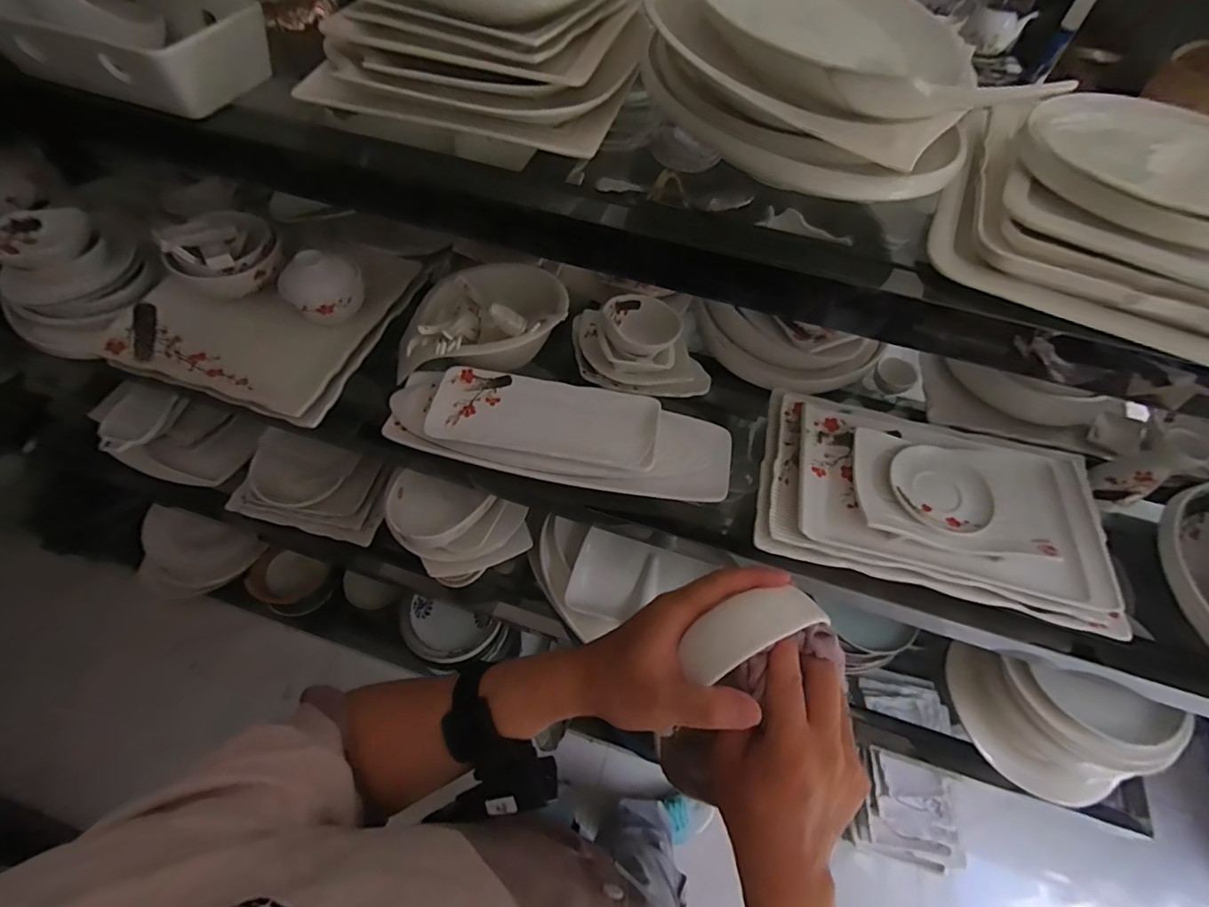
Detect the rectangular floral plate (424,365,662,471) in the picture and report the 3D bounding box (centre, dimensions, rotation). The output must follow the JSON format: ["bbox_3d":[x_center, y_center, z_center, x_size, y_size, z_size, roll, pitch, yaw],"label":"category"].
[{"bbox_3d":[-0.080,-0.047,0.694,0.313,0.029,0.118,8,58,2],"label":"rectangular floral plate"}]

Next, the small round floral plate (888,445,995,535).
[{"bbox_3d":[0.410,0.042,0.620,0.118,0.013,0.113,1,58,-2],"label":"small round floral plate"}]

